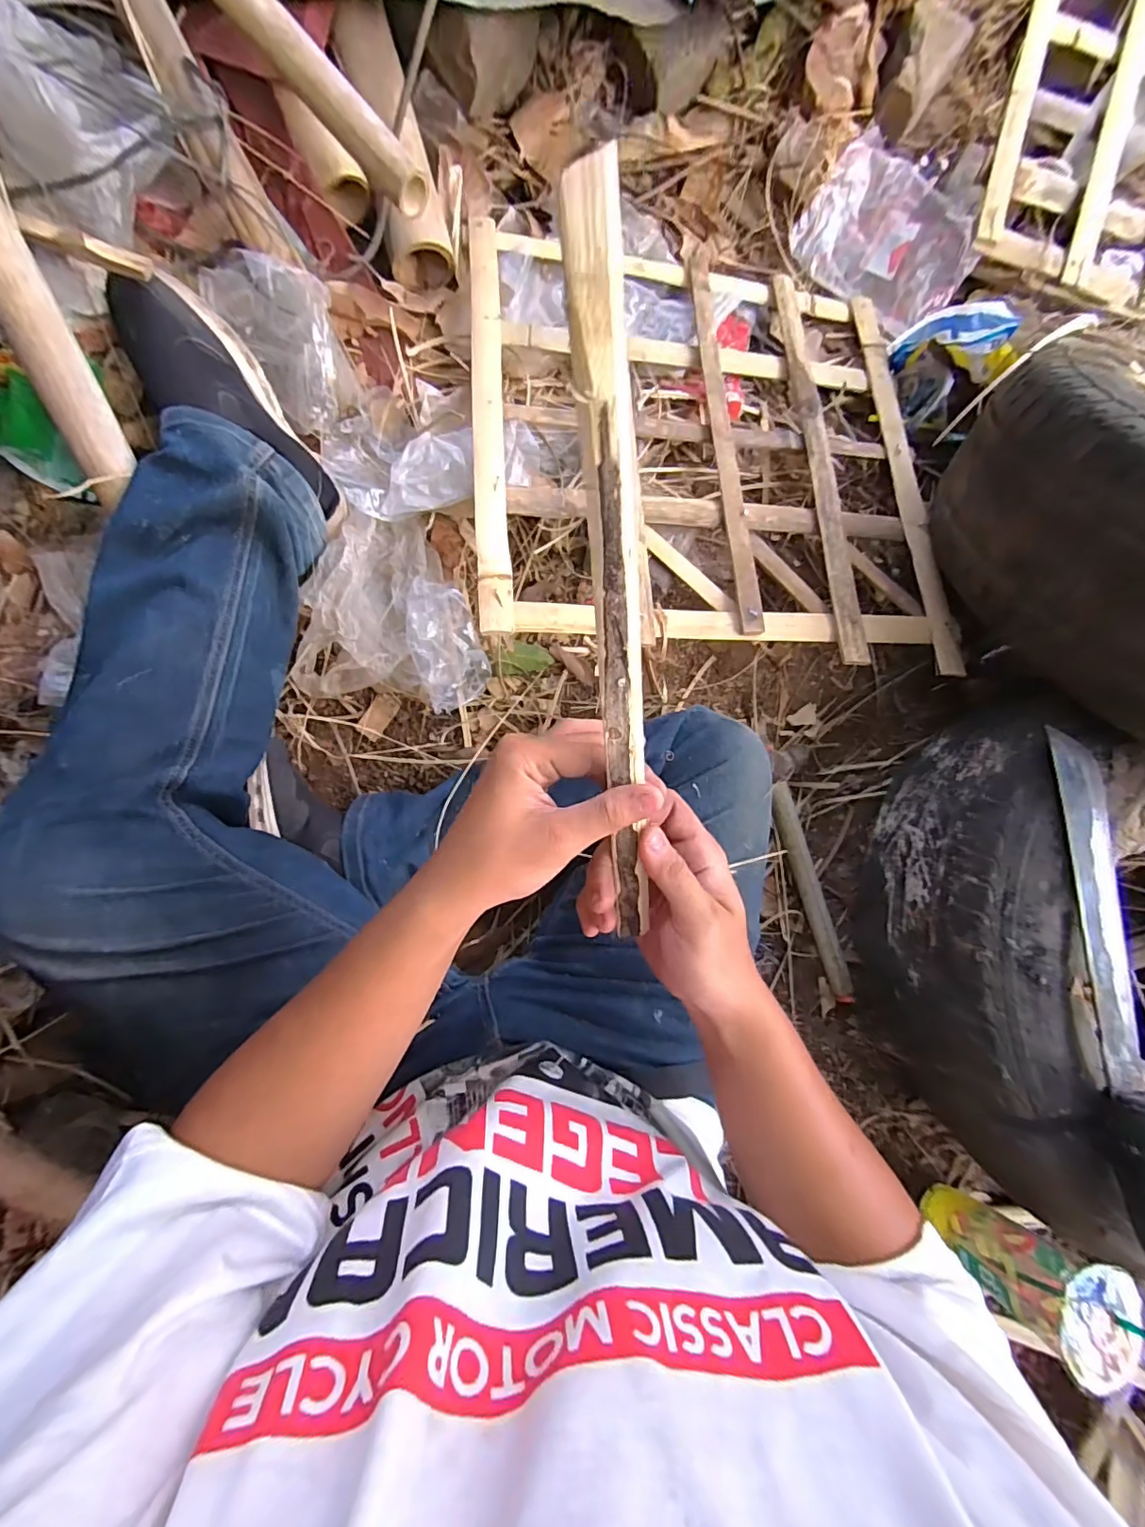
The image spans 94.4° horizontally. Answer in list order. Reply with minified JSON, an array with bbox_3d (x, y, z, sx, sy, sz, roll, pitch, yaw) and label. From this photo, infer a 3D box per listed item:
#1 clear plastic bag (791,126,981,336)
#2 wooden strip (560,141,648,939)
[{"bbox_3d":[0.405,-0.669,0.675,0.209,0.057,0.161,40,83,-4],"label":"clear plastic bag"},{"bbox_3d":[0.022,-0.053,0.236,0.022,0.008,0.311,-9,114,-8],"label":"wooden strip"}]

